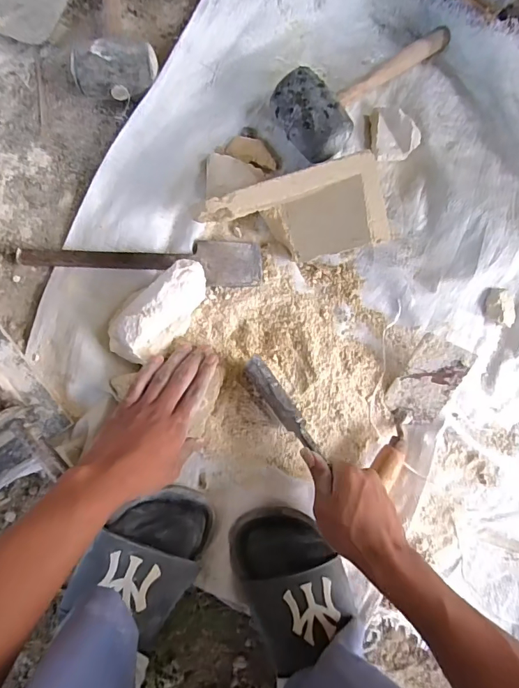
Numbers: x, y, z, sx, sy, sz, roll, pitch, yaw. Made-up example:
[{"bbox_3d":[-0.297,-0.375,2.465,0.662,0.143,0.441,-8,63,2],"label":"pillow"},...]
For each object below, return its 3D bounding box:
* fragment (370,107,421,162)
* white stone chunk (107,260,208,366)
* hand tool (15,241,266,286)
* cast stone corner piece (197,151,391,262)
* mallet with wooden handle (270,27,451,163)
[{"bbox_3d":[0.180,-0.277,0.574,0.058,0.028,0.067,5,83,-7],"label":"fragment"},{"bbox_3d":[-0.112,-0.038,0.492,0.133,0.063,0.066,-42,90,-10],"label":"white stone chunk"},{"bbox_3d":[-0.141,-0.097,0.519,0.291,0.015,0.054,-2,84,-7],"label":"hand tool"},{"bbox_3d":[0.044,-0.133,0.502,0.195,0.100,0.087,-20,87,-9],"label":"cast stone corner piece"},{"bbox_3d":[0.149,-0.348,0.558,0.295,0.065,0.100,-41,90,-10],"label":"mallet with wooden handle"}]

